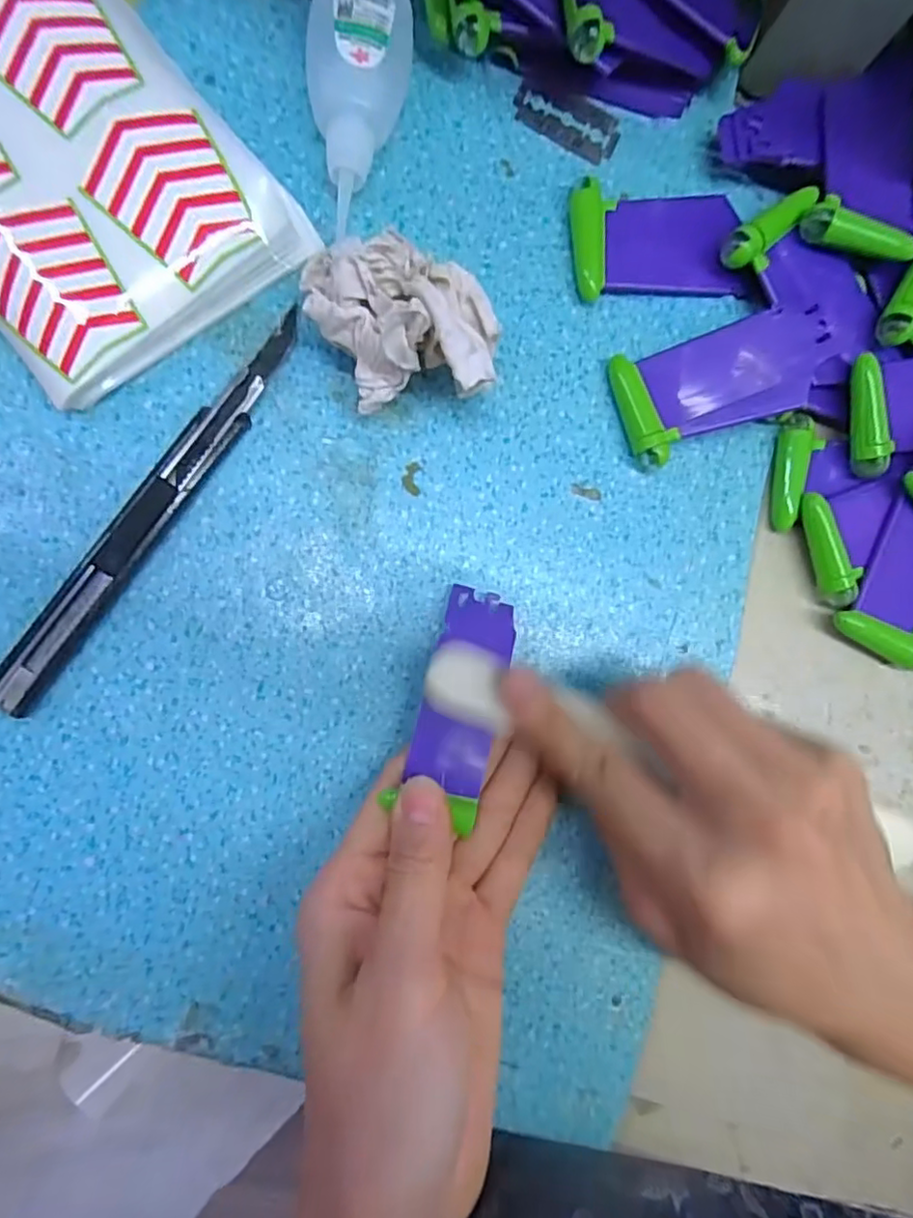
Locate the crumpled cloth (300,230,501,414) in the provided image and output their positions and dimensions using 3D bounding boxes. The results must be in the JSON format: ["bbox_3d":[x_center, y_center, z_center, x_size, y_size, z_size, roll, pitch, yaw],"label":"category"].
[{"bbox_3d":[-0.016,-0.093,0.202,0.051,0.044,0.059,-32,92,-7],"label":"crumpled cloth"}]

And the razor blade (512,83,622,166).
[{"bbox_3d":[0.043,-0.190,0.233,0.042,0.004,0.021,26,85,-5],"label":"razor blade"}]

